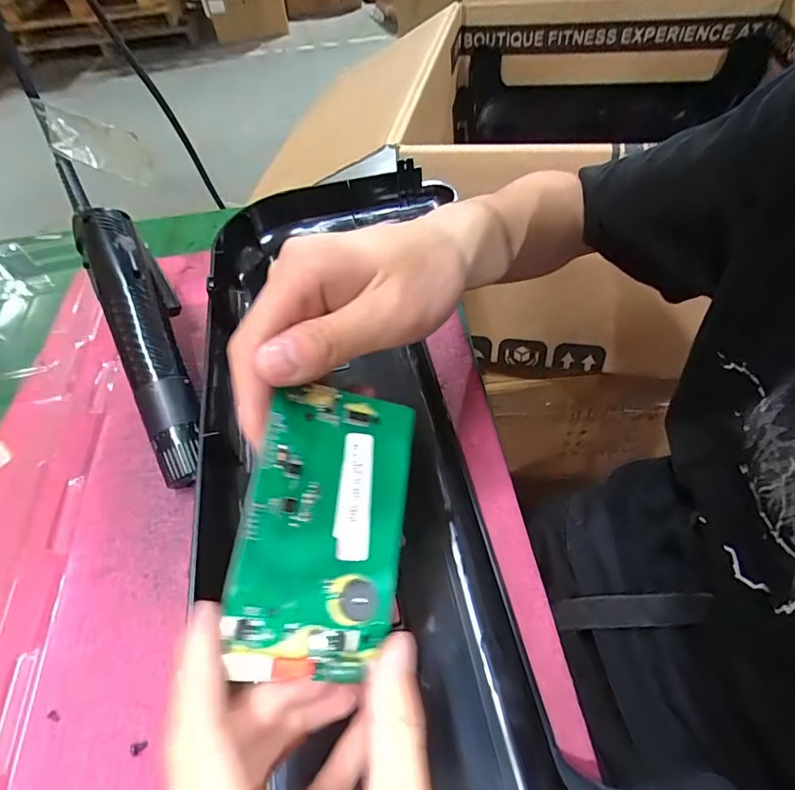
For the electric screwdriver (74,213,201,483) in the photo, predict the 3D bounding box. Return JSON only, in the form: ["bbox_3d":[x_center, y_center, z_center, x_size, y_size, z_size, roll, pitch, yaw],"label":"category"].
[{"bbox_3d":[-0.161,-0.035,0.305,0.040,0.028,0.191,-22,77,-10],"label":"electric screwdriver"}]

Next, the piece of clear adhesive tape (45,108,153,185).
[{"bbox_3d":[-0.201,-0.167,0.319,0.062,0.030,0.011,10,21,-18],"label":"piece of clear adhesive tape"}]

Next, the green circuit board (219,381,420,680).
[{"bbox_3d":[-0.027,0.048,0.181,0.060,0.006,0.102,15,70,-19],"label":"green circuit board"}]

